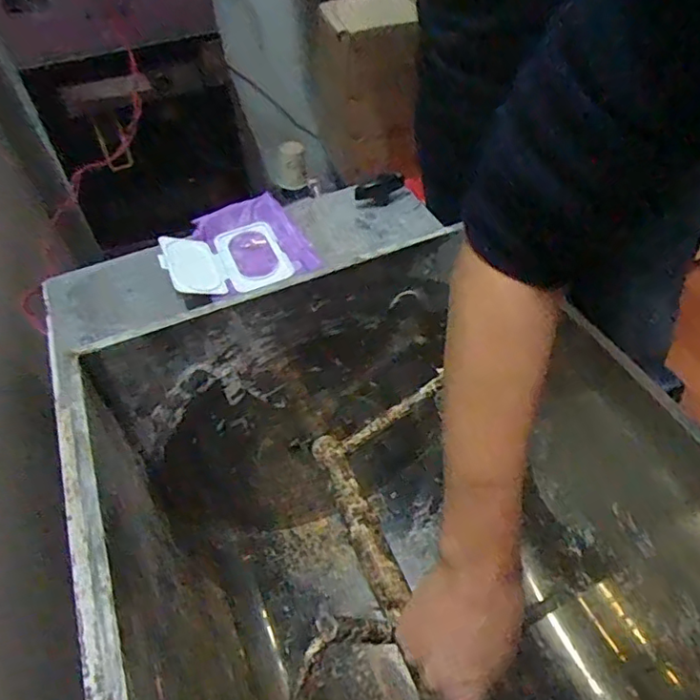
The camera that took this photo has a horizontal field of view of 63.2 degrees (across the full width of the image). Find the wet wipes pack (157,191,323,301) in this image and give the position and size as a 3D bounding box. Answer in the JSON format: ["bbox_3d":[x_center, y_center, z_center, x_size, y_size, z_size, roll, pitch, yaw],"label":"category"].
[{"bbox_3d":[-0.115,-0.103,0.570,0.140,0.031,0.117,-24,51,-14],"label":"wet wipes pack"}]

